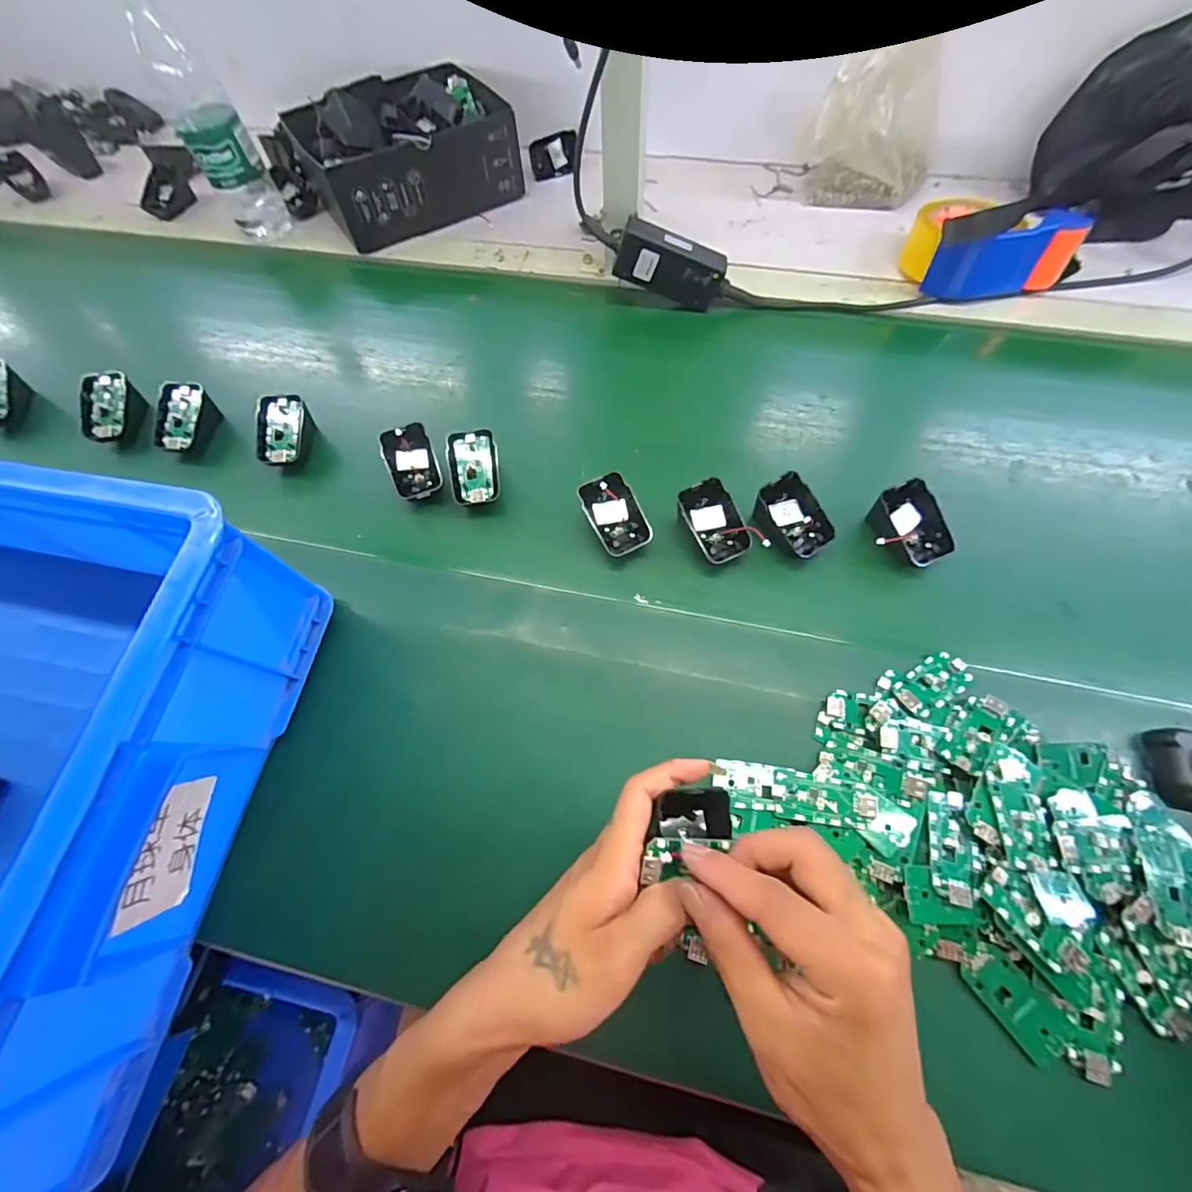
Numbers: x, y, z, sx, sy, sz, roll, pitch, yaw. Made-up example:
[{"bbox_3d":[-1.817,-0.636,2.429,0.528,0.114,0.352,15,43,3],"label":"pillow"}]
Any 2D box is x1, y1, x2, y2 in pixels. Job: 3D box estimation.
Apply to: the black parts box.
[{"bbox_3d":[-0.239,-0.568,0.651,0.239,0.099,0.189,-31,67,-11],"label":"black parts box"}]

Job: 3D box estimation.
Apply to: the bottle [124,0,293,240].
[{"bbox_3d":[-0.440,-0.539,0.573,0.064,0.230,0.075,-29,67,-10],"label":"bottle"}]

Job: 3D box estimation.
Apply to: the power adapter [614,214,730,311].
[{"bbox_3d":[0.083,-0.350,0.541,0.120,0.049,0.028,17,66,-10],"label":"power adapter"}]

